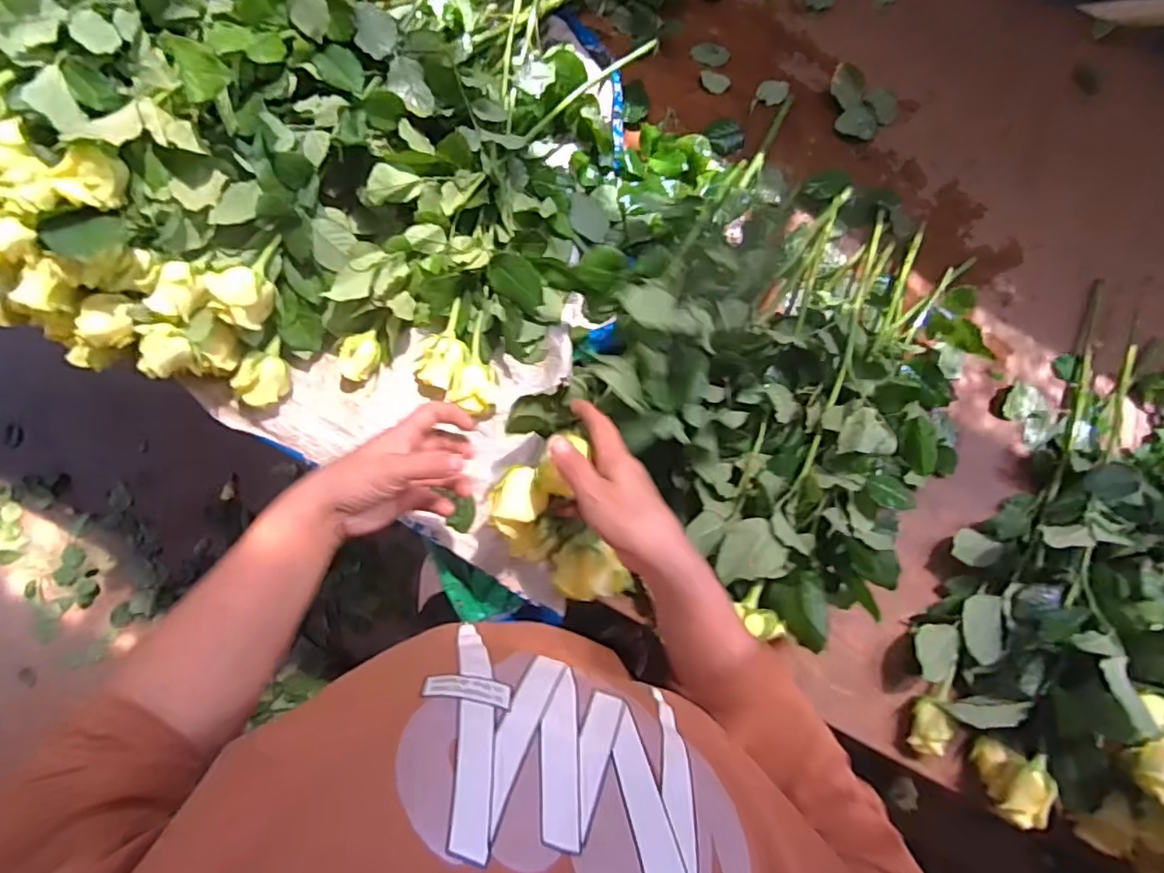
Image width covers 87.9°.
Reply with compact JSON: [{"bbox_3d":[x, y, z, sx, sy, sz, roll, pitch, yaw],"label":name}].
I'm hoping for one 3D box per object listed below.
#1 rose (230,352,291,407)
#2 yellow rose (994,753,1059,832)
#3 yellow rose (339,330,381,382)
[{"bbox_3d":[-0.282,-0.050,0.529,0.037,0.031,0.046,24,81,0],"label":"rose"},{"bbox_3d":[0.373,0.295,0.500,0.028,0.027,0.058,23,81,0],"label":"yellow rose"},{"bbox_3d":[-0.199,-0.073,0.546,0.030,0.028,0.044,44,81,3],"label":"yellow rose"}]

